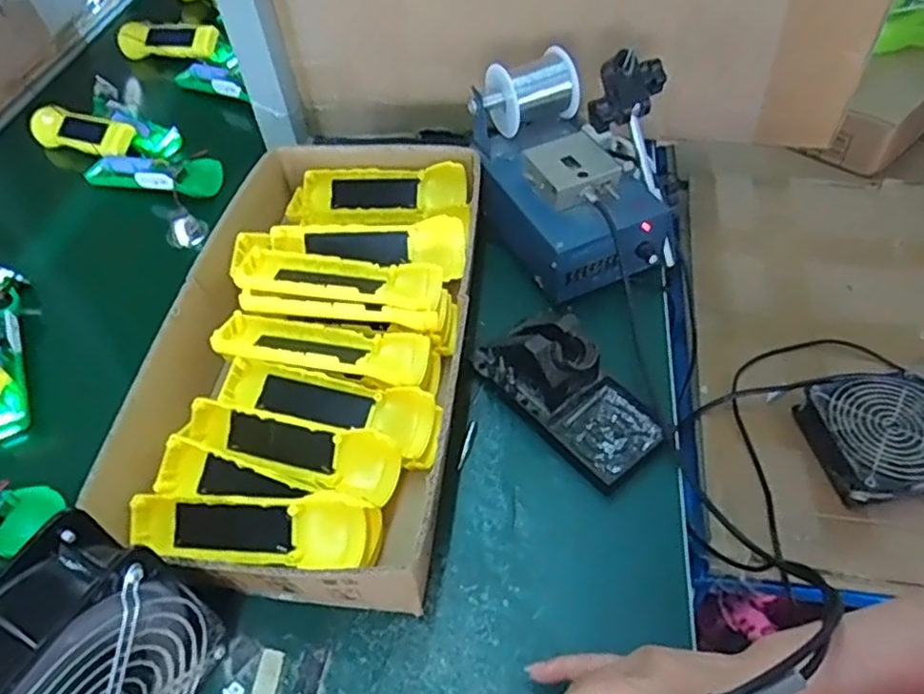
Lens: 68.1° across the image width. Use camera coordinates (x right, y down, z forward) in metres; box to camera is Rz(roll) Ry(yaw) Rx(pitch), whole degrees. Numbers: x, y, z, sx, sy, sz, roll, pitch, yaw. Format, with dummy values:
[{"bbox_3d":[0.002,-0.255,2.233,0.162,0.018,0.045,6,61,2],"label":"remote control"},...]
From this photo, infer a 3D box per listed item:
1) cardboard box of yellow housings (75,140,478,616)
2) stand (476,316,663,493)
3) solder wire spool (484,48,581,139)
[{"bbox_3d":[-0.113,-0.013,0.557,0.236,0.075,0.427,2,50,7],"label":"cardboard box of yellow housings"},{"bbox_3d":[0.081,0.023,0.516,0.075,0.070,0.152,-33,55,-21],"label":"stand"},{"bbox_3d":[0.063,-0.238,0.641,0.070,0.065,0.074,-35,56,-20],"label":"solder wire spool"}]

